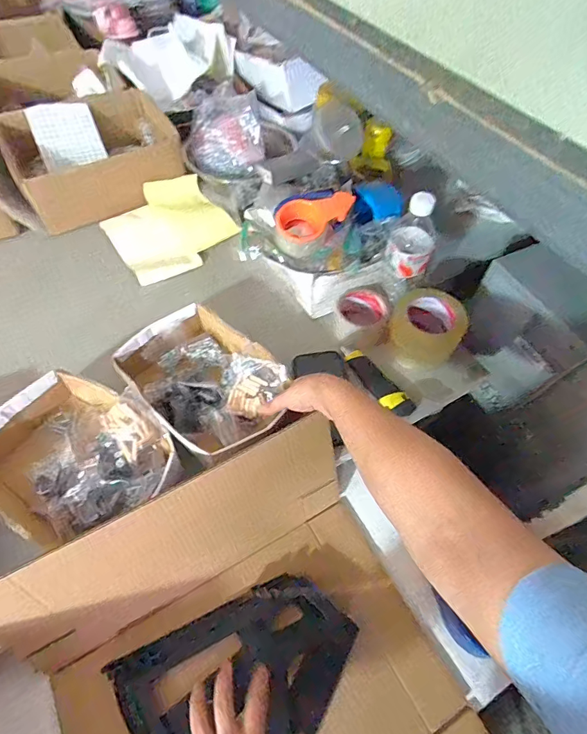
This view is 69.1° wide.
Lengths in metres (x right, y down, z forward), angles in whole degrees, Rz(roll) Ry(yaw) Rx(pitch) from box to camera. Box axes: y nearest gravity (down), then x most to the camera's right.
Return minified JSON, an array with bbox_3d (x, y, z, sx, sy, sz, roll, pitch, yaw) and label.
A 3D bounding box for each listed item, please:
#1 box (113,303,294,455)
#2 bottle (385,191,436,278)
[{"bbox_3d":[-0.130,0.025,0.635,0.178,0.076,0.248,-38,65,-24],"label":"box"},{"bbox_3d":[0.176,-0.191,0.627,0.063,0.136,0.052,15,56,8],"label":"bottle"}]

